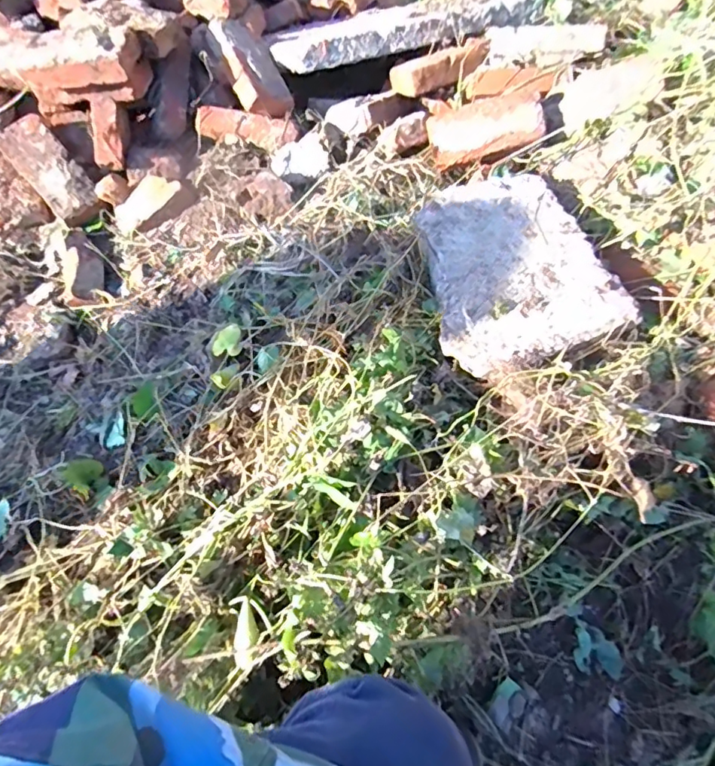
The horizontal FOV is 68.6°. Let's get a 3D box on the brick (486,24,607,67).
[{"bbox_3d":[0.439,-0.792,1.226,0.258,0.070,0.103,5,60,5],"label":"brick"}]

